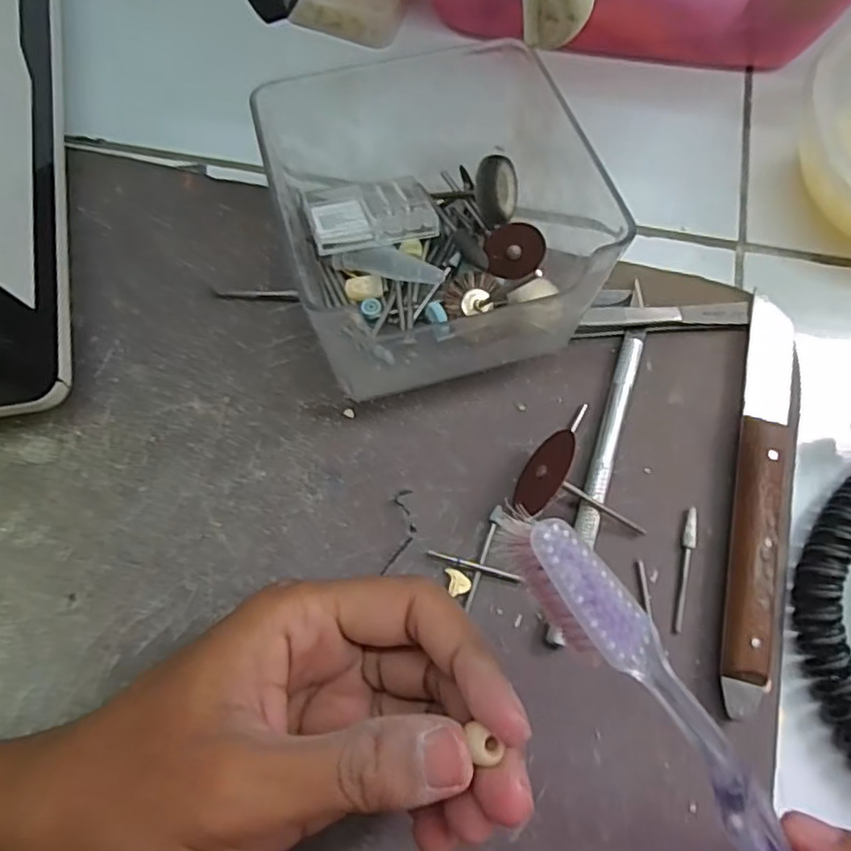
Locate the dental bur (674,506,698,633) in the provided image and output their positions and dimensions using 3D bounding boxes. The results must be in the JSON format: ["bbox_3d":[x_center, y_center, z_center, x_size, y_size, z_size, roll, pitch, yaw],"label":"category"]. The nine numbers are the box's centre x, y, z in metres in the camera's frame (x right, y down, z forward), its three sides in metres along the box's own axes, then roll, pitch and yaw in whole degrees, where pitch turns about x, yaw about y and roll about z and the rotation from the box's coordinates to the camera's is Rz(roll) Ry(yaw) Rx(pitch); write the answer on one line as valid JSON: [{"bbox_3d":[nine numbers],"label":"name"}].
[{"bbox_3d":[0.093,0.051,0.227,0.005,0.004,0.044,14,76,2],"label":"dental bur"}]

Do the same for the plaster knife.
[{"bbox_3d":[0.119,0.023,0.229,0.018,0.014,0.149,13,76,2],"label":"plaster knife"}]

